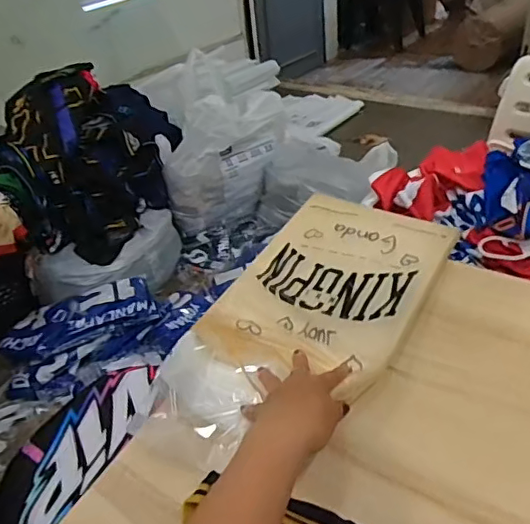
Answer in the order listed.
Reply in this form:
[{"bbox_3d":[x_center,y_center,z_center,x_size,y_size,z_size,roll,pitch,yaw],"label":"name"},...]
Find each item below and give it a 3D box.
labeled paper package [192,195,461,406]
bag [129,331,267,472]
[{"bbox_3d":[0.082,0.021,0.713,0.228,0.023,0.321,19,45,28],"label":"labeled paper package"},{"bbox_3d":[-0.065,0.141,0.594,0.102,0.048,0.127,12,39,26],"label":"bag"}]

